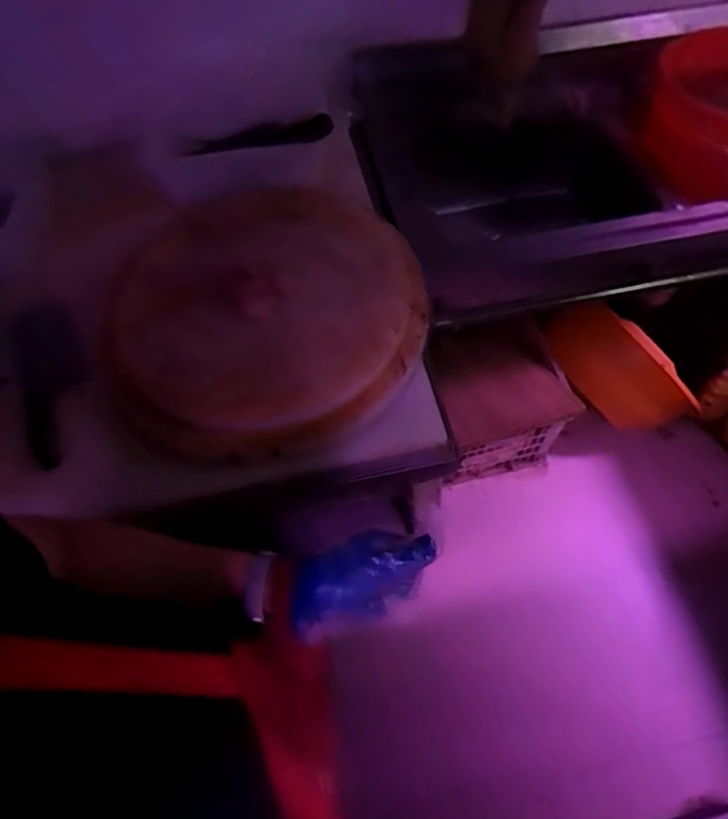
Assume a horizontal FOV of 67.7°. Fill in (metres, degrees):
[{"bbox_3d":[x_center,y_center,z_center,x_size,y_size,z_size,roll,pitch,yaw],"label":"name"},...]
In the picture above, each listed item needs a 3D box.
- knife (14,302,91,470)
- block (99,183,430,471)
[{"bbox_3d":[-0.431,-0.040,0.752,0.089,0.031,0.248,-18,74,-10],"label":"knife"},{"bbox_3d":[-0.139,-0.137,0.765,0.425,0.064,0.406,-1,61,2],"label":"block"}]

